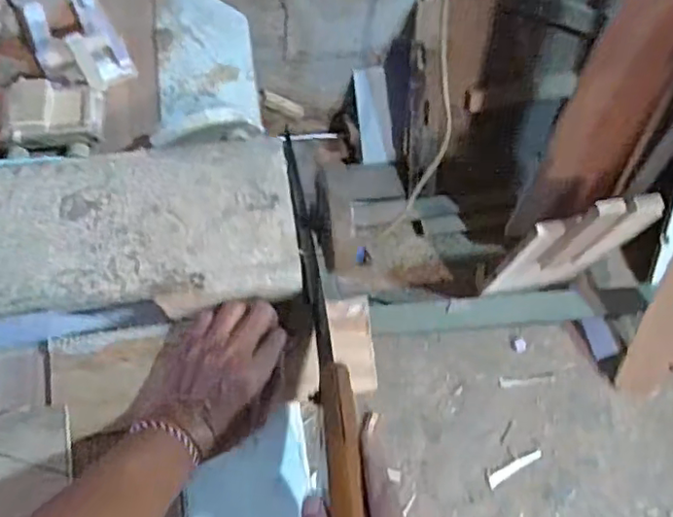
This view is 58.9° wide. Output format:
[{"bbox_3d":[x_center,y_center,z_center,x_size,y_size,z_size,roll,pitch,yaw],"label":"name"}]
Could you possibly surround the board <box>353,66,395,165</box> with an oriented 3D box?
[{"bbox_3d":[0.082,-0.305,1.280,0.069,0.207,0.011,-4,27,9],"label":"board"}]

